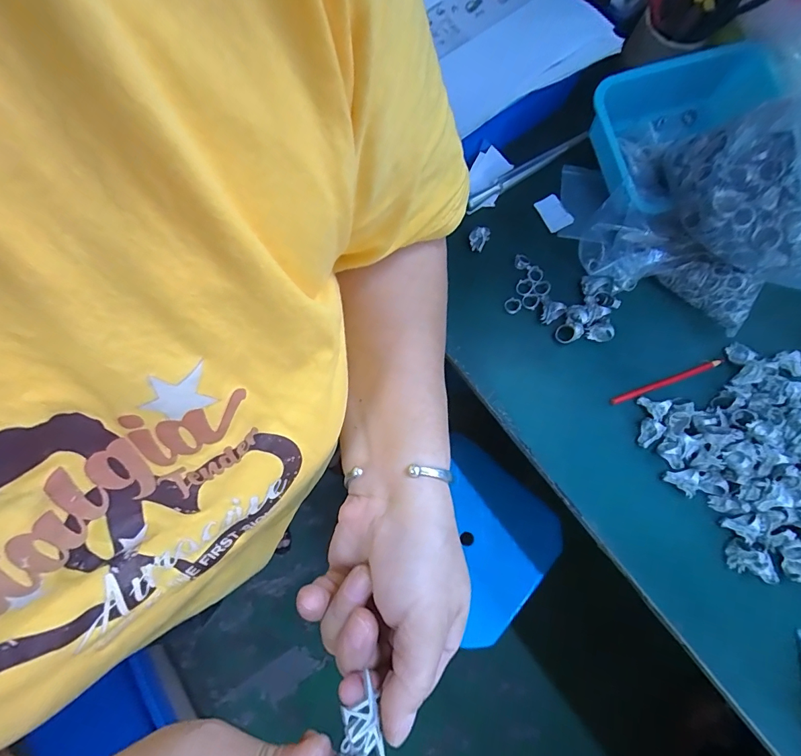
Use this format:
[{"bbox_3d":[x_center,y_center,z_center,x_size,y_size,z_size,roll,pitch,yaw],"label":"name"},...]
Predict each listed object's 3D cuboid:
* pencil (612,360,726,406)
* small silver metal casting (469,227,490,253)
[{"bbox_3d":[0.352,0.005,0.539,0.158,0.008,0.011,-19,78,-6],"label":"pencil"},{"bbox_3d":[0.111,-0.198,0.583,0.026,0.020,0.030,31,78,6],"label":"small silver metal casting"}]

